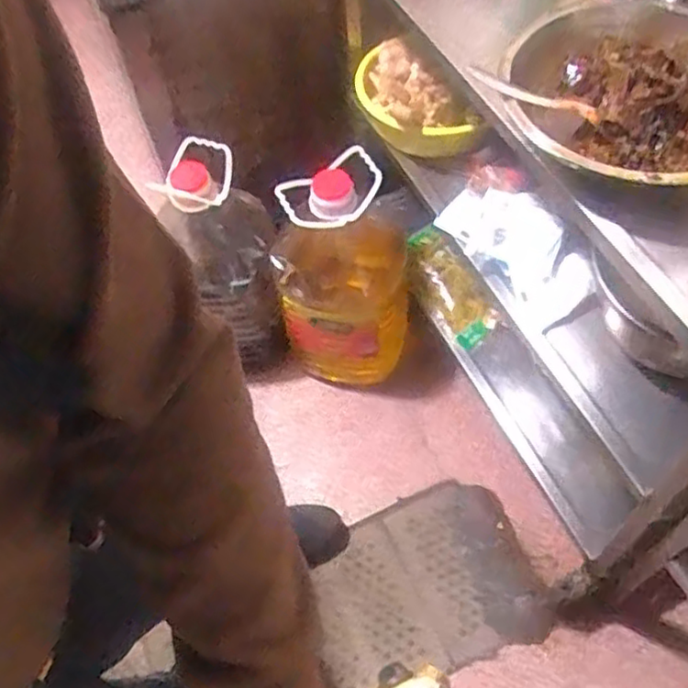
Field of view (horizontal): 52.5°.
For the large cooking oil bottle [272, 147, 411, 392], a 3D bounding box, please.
[{"bbox_3d":[-0.002,-0.125,1.369,0.252,0.475,0.199,-3,57,3],"label":"large cooking oil bottle"}]

